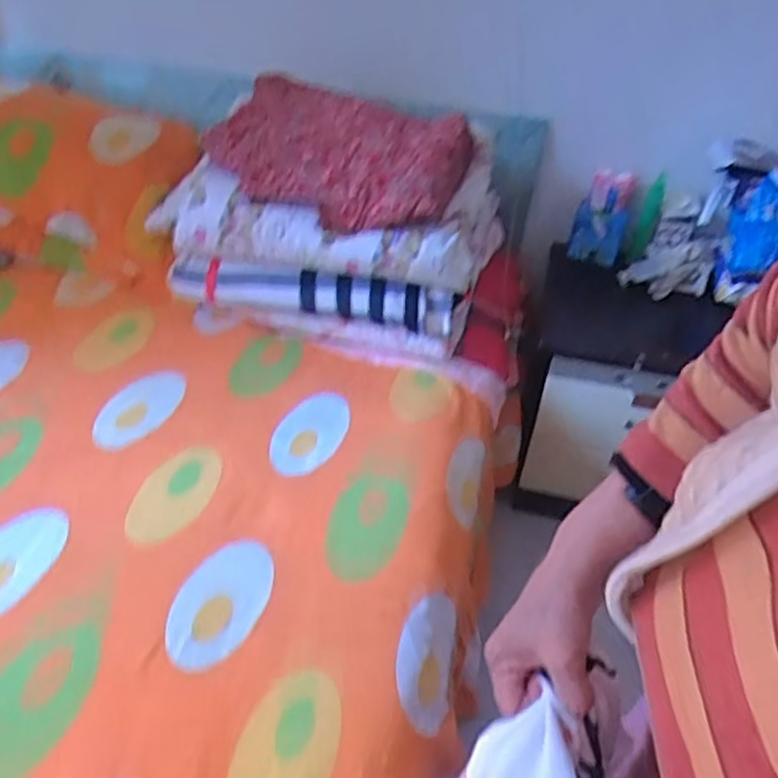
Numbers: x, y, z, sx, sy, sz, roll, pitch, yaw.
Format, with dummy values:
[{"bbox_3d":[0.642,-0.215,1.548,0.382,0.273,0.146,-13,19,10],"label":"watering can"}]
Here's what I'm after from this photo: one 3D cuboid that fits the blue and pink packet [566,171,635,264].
[{"bbox_3d":[0.499,-0.404,1.635,0.115,0.210,0.051,13,19,8],"label":"blue and pink packet"}]

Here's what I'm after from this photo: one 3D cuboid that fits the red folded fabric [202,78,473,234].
[{"bbox_3d":[-0.095,-0.452,1.324,0.486,0.162,0.273,15,42,13],"label":"red folded fabric"}]

